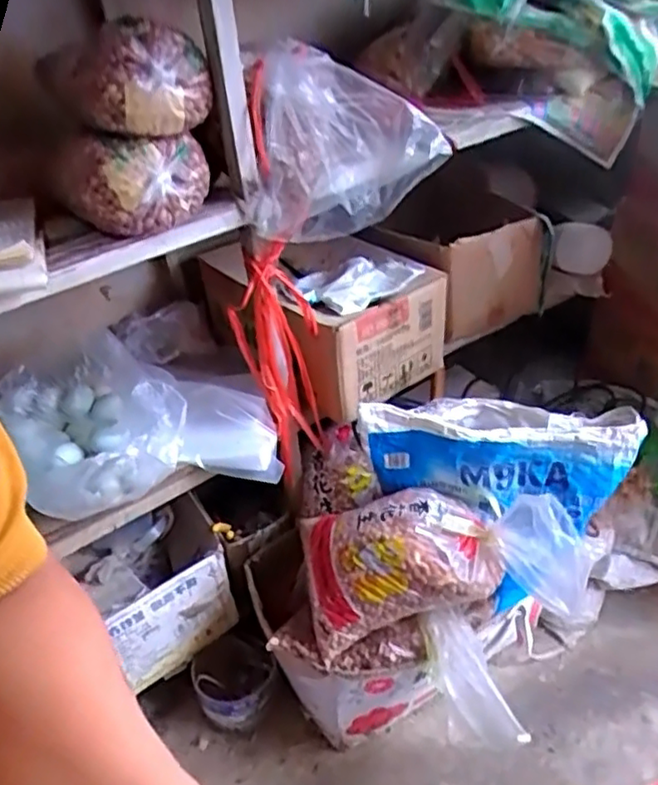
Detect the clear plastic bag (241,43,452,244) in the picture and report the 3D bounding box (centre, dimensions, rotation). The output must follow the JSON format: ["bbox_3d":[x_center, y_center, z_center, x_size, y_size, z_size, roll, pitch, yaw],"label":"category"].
[{"bbox_3d":[0.018,-0.314,0.840,0.235,0.207,0.125,-6,37,1],"label":"clear plastic bag"}]

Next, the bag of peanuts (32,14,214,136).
[{"bbox_3d":[-0.217,-0.340,0.719,0.145,0.107,0.095,0,38,9],"label":"bag of peanuts"}]

